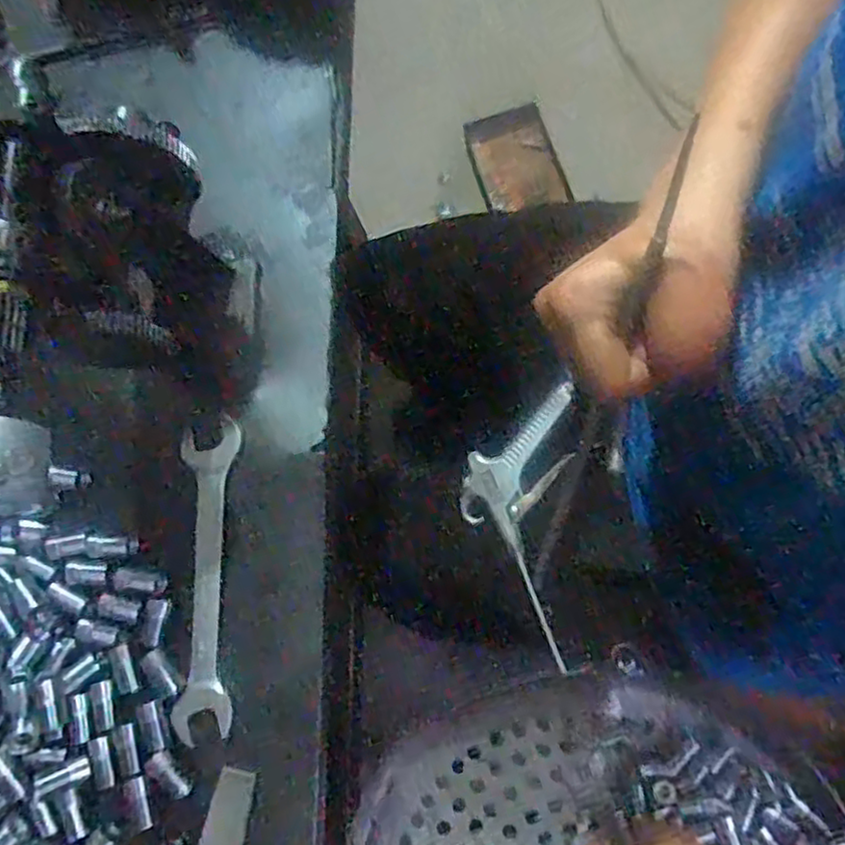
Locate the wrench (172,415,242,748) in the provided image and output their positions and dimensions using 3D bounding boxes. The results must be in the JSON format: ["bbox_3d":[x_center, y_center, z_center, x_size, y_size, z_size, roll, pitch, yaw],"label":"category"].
[{"bbox_3d":[-0.124,0.085,0.395,0.033,0.009,0.176,-3,75,1],"label":"wrench"}]

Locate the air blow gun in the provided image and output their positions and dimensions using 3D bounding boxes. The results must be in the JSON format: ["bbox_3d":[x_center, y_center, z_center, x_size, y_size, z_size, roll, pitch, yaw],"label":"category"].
[{"bbox_3d":[0.068,0.070,0.514,0.081,0.016,0.198,2,81,19],"label":"air blow gun"}]

